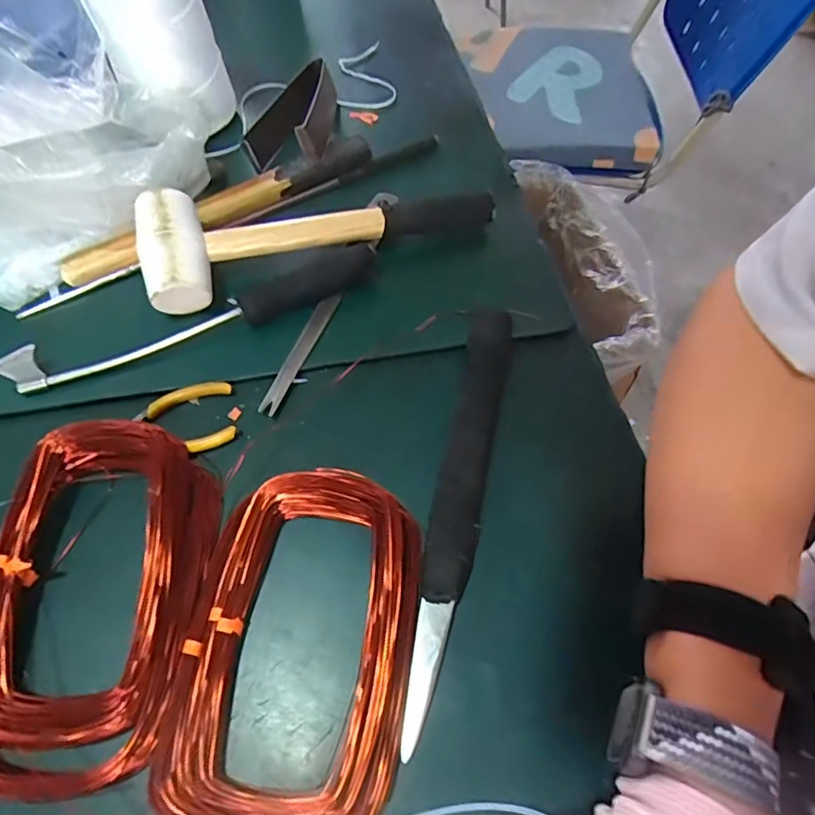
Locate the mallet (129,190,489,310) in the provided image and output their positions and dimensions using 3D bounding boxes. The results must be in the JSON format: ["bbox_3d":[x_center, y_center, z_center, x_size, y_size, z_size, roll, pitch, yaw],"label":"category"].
[{"bbox_3d":[-0.064,-0.136,0.403,0.252,0.056,0.070,-18,61,-11],"label":"mallet"}]

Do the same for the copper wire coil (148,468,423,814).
[{"bbox_3d":[-0.054,0.116,0.277,0.113,0.018,0.174,6,60,3],"label":"copper wire coil"}]

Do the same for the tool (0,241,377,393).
[{"bbox_3d":[-0.143,-0.064,0.375,0.252,0.027,0.031,-20,62,-12],"label":"tool"}]

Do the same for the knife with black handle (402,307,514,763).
[{"bbox_3d":[0.033,0.044,0.320,0.027,0.017,0.265,11,60,6],"label":"knife with black handle"}]

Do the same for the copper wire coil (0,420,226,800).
[{"bbox_3d":[-0.168,0.092,0.280,0.112,0.034,0.176,4,59,2],"label":"copper wire coil"}]

